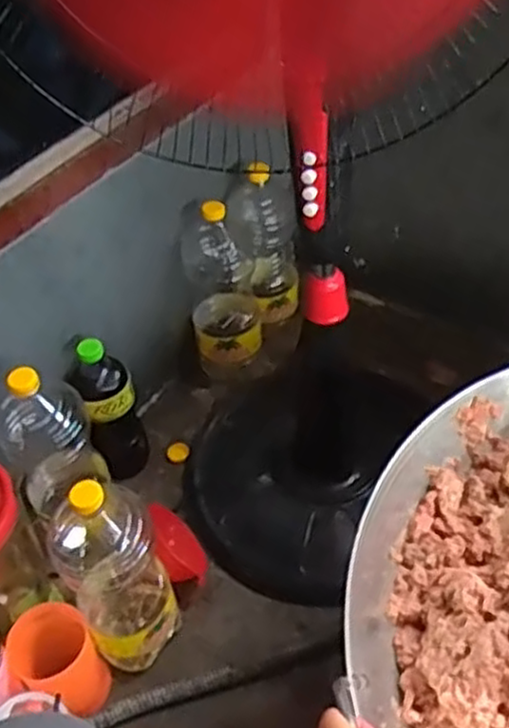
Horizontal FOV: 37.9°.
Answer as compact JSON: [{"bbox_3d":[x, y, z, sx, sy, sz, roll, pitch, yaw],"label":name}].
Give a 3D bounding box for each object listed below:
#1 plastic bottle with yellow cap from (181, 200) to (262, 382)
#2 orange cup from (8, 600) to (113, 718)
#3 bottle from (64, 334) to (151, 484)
[{"bbox_3d":[-0.050,-0.106,1.089,0.098,0.270,0.116,-8,46,-1],"label":"plastic bottle with yellow cap"},{"bbox_3d":[-0.209,0.329,0.809,0.081,0.115,0.089,-3,46,4],"label":"orange cup"},{"bbox_3d":[-0.188,0.060,0.968,0.072,0.215,0.065,-19,47,-11],"label":"bottle"}]

